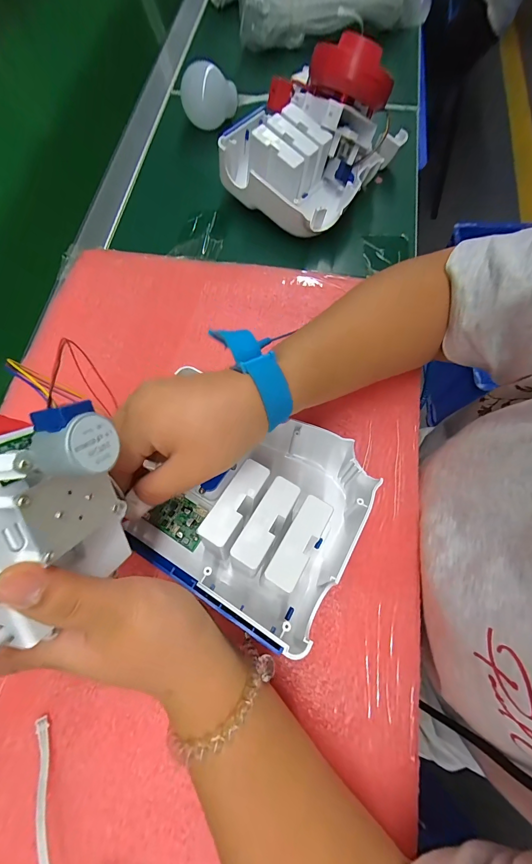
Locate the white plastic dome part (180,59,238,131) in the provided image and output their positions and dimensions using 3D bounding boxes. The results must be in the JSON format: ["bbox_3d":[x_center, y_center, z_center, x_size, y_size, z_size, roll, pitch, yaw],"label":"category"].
[{"bbox_3d":[-0.075,-0.426,0.419,0.057,0.046,0.056,24,73,11],"label":"white plastic dome part"}]

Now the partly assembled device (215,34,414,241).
[{"bbox_3d":[0.048,-0.312,0.350,0.145,0.099,0.166,32,75,13],"label":"partly assembled device"}]

